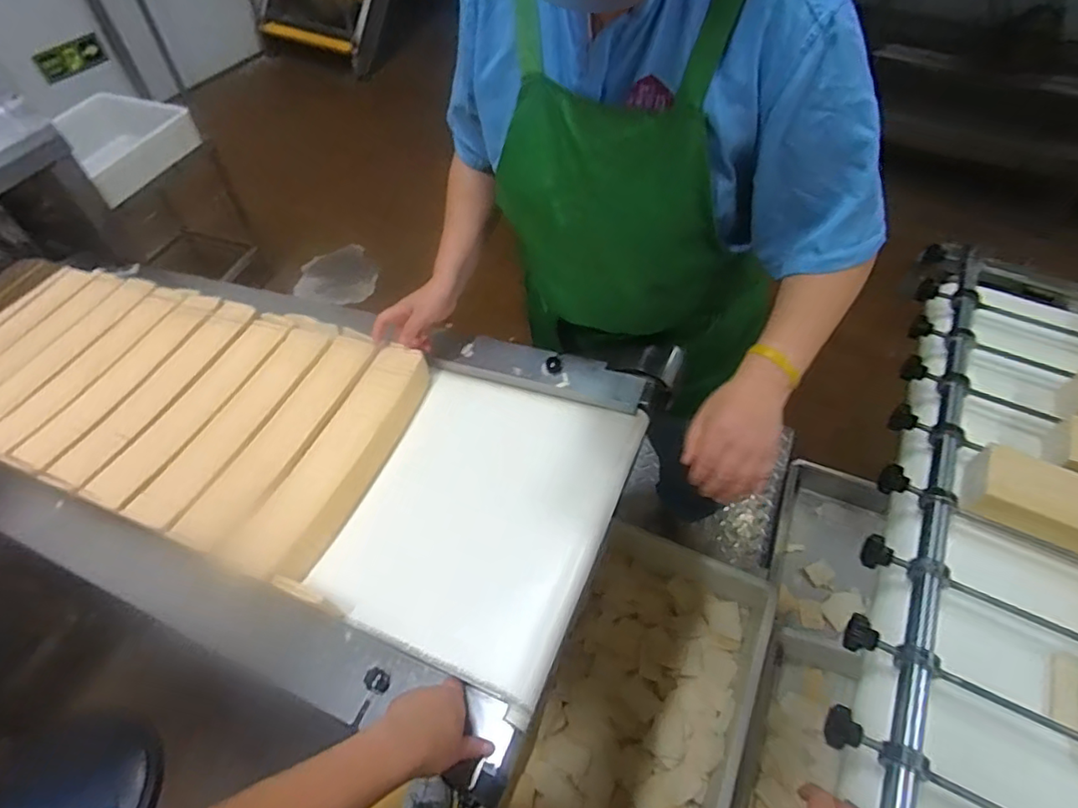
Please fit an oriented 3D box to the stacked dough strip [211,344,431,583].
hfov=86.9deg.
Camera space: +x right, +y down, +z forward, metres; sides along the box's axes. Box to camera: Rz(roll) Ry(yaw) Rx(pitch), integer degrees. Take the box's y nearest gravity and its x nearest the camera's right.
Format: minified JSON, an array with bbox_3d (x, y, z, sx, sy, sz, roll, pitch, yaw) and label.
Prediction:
[{"bbox_3d":[-0.268,0.074,0.783,0.101,0.059,0.368,20,56,14],"label":"stacked dough strip"}]

